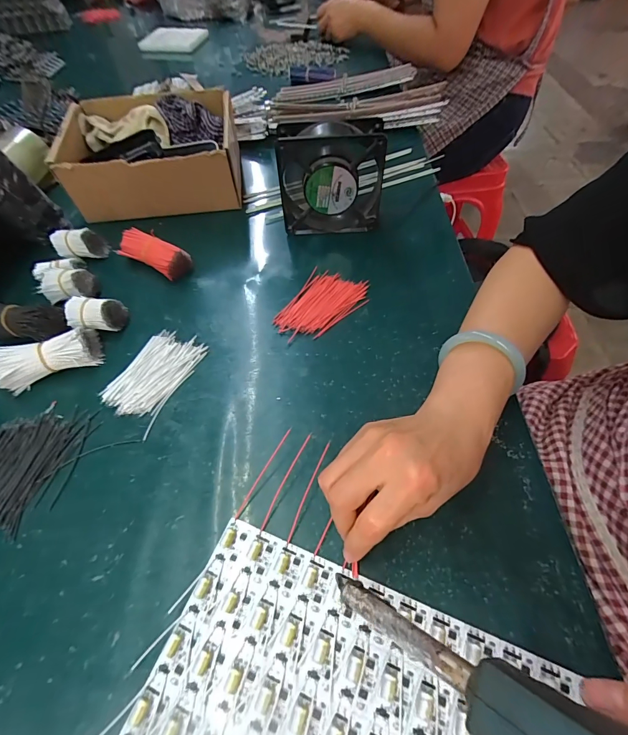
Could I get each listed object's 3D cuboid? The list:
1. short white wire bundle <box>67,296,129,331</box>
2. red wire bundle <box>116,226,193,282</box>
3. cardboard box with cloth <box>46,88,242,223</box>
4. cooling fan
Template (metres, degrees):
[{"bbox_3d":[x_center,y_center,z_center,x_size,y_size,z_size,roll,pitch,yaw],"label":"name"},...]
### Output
[{"bbox_3d":[-0.232,-0.056,0.391,0.053,0.032,0.031,-4,56,0],"label":"short white wire bundle"},{"bbox_3d":[-0.191,-0.138,0.445,0.092,0.035,0.038,23,60,17],"label":"red wire bundle"},{"bbox_3d":[-0.218,-0.291,0.503,0.215,0.089,0.167,-7,56,-2],"label":"cardboard box with cloth"},{"bbox_3d":[0.020,-0.221,0.439,0.120,0.127,0.049,3,56,5],"label":"cooling fan"}]

